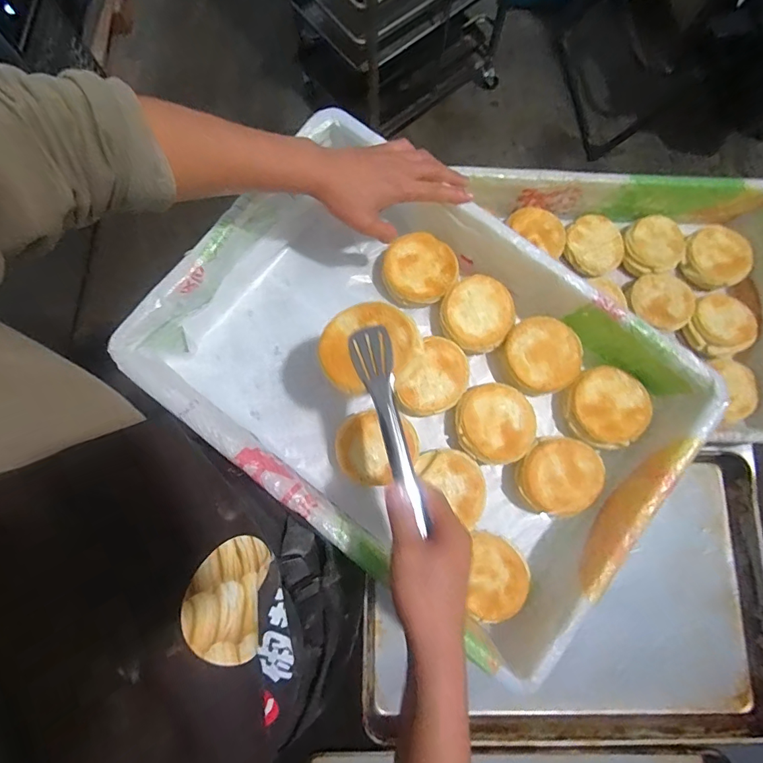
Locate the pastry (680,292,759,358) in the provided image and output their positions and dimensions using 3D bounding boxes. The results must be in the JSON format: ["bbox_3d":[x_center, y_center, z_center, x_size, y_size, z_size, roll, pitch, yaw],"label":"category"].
[{"bbox_3d":[0.551,-0.091,0.707,0.089,0.031,0.104,32,81,5],"label":"pastry"}]

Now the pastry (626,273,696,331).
[{"bbox_3d":[0.458,-0.129,0.715,0.097,0.032,0.096,0,79,-1],"label":"pastry"}]

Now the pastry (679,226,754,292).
[{"bbox_3d":[0.555,-0.205,0.726,0.087,0.044,0.107,-26,81,-5],"label":"pastry"}]

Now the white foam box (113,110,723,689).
[{"bbox_3d":[0.040,-0.003,0.552,0.585,0.124,0.403,38,81,6],"label":"white foam box"}]

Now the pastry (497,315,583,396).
[{"bbox_3d":[0.207,-0.032,0.571,0.088,0.056,0.094,0,79,-1],"label":"pastry"}]

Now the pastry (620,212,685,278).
[{"bbox_3d":[0.456,-0.228,0.736,0.098,0.034,0.097,0,79,-1],"label":"pastry"}]

